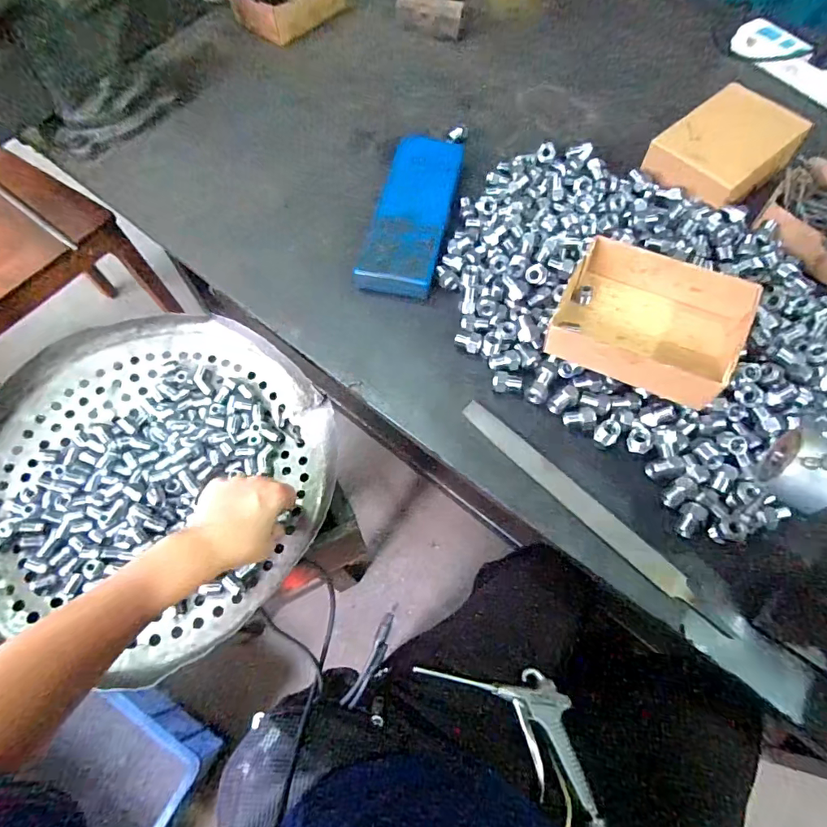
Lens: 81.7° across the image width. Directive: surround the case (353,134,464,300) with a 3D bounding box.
[{"bbox_3d":[0.001,-0.244,0.592,0.087,0.033,0.248,11,65,6],"label":"case"}]

